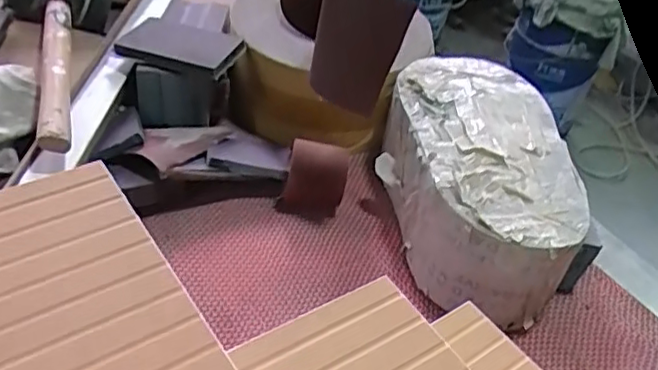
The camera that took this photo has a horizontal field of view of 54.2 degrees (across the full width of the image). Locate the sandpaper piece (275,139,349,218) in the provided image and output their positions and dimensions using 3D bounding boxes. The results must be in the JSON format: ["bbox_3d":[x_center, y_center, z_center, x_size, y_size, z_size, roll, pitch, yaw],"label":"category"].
[{"bbox_3d":[-0.017,-0.002,0.677,0.065,0.098,0.029,12,38,7],"label":"sandpaper piece"}]

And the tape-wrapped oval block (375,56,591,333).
[{"bbox_3d":[0.146,-0.006,0.667,0.174,0.128,0.273,2,38,-6],"label":"tape-wrapped oval block"}]

